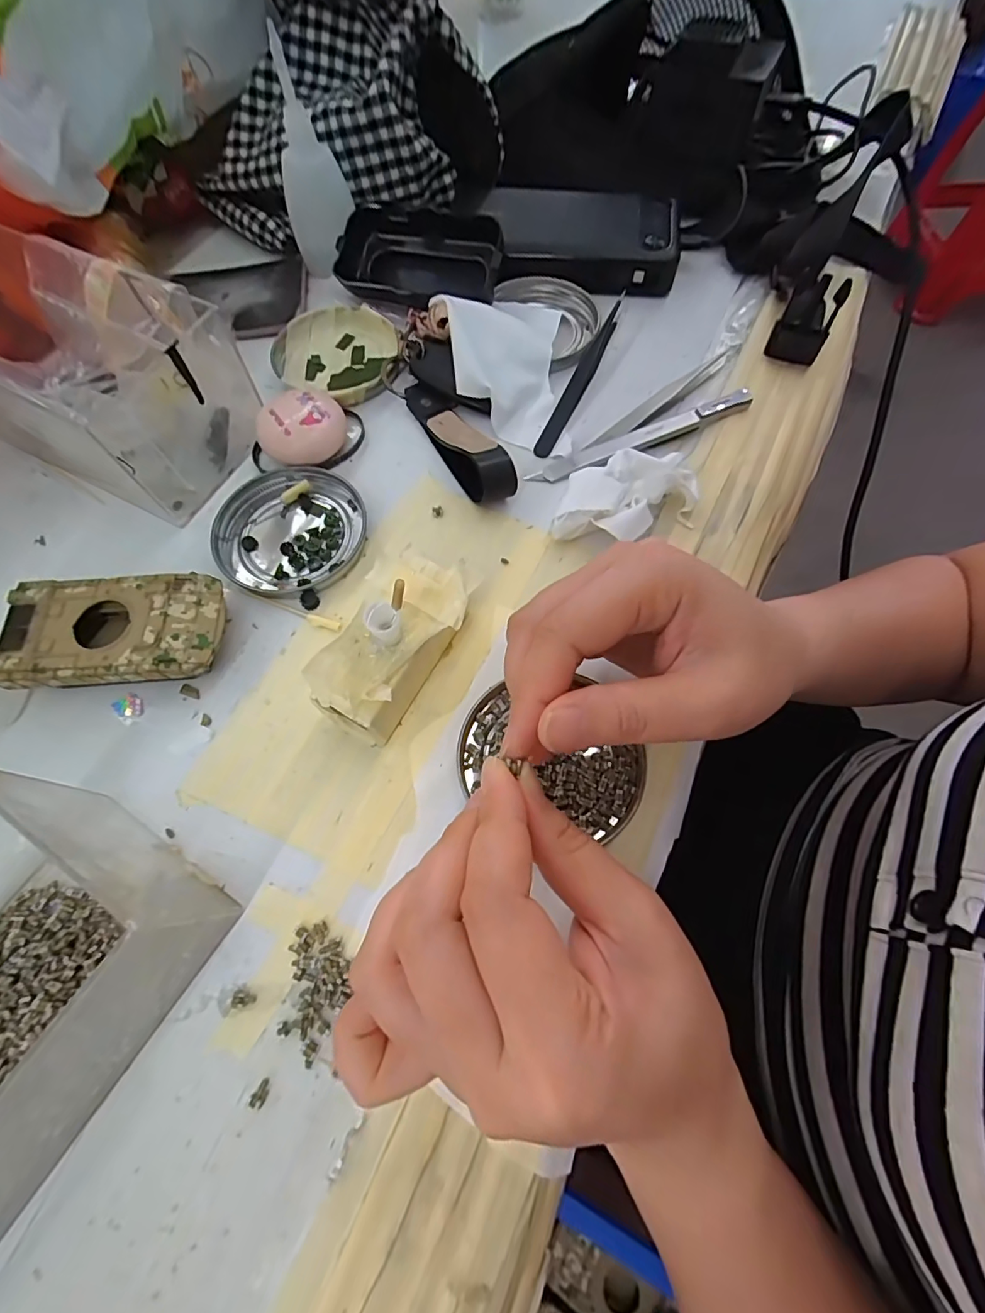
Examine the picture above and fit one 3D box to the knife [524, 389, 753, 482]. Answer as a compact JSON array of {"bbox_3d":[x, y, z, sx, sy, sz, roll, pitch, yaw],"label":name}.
[{"bbox_3d":[0.086,-0.126,0.289,0.137,0.007,0.014,-21,69,-7],"label":"knife"}]

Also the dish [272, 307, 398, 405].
[{"bbox_3d":[-0.098,-0.193,0.322,0.079,0.012,0.073,0,68,1],"label":"dish"}]

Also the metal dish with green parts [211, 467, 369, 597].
[{"bbox_3d":[-0.109,-0.069,0.273,0.074,0.008,0.078,0,68,1],"label":"metal dish with green parts"}]

